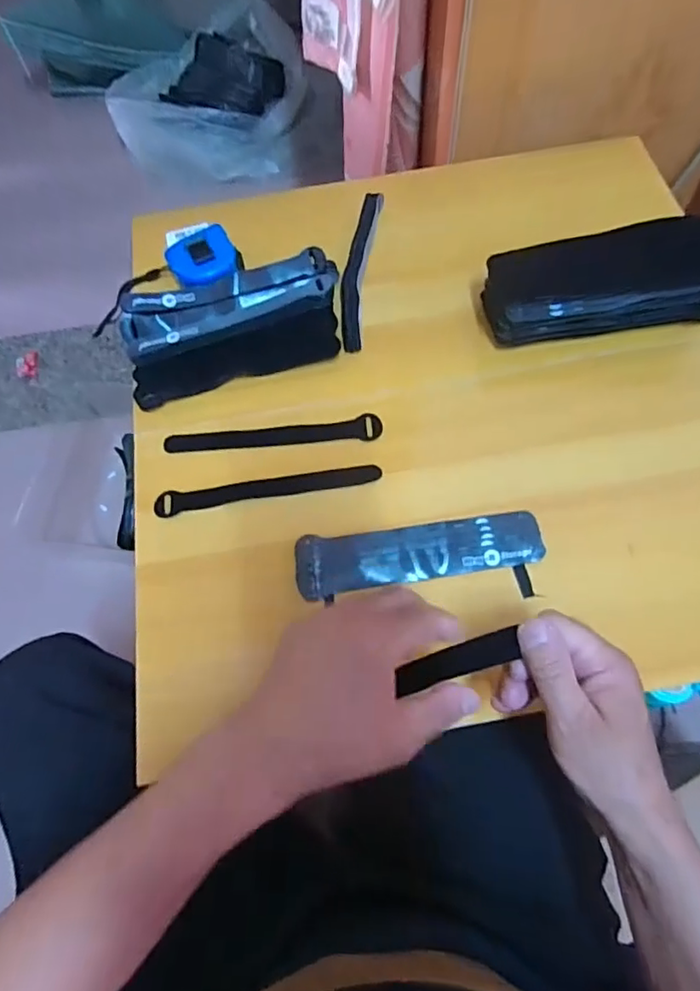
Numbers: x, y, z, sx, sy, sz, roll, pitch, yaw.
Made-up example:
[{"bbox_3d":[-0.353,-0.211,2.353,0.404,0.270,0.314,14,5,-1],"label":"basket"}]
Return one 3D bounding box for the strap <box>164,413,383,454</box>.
[{"bbox_3d":[-0.069,-0.055,0.526,0.195,0.010,0.024,-3,66,2],"label":"strap"}]

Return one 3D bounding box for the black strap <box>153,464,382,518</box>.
[{"bbox_3d":[-0.071,-0.006,0.505,0.195,0.010,0.024,-10,66,-1],"label":"black strap"}]

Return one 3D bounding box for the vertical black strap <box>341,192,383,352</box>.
[{"bbox_3d":[0.010,-0.236,0.589,0.025,0.022,0.194,6,67,6],"label":"vertical black strap"}]

